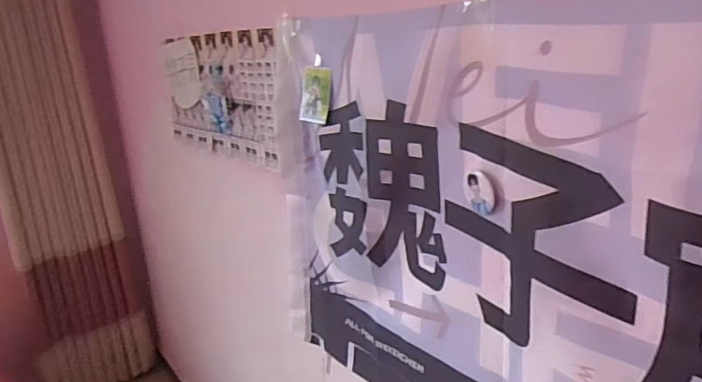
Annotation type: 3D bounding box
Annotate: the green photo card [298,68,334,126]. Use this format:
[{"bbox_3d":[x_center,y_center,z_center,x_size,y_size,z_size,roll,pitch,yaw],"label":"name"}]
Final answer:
[{"bbox_3d":[-0.060,-0.159,0.883,0.069,0.090,0.010,19,18,39],"label":"green photo card"}]

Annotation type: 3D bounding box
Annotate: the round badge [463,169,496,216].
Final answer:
[{"bbox_3d":[0.157,0.001,0.655,0.011,0.051,0.047,-11,21,-22],"label":"round badge"}]

